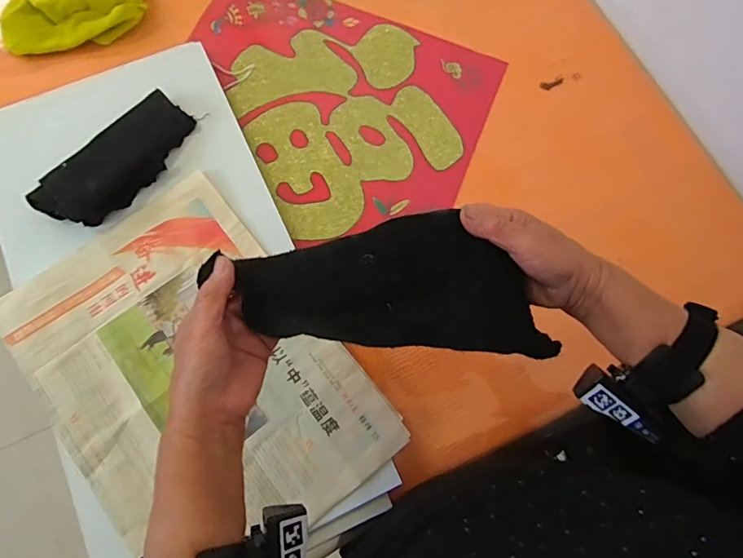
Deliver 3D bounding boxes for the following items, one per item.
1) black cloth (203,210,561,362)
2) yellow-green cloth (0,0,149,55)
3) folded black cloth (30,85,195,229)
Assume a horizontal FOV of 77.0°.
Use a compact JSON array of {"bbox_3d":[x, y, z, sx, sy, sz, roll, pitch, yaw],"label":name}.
[{"bbox_3d":[0.018,0.004,0.348,0.230,0.037,0.095,3,71,-5],"label":"black cloth"},{"bbox_3d":[-0.400,-0.362,0.614,0.192,0.044,0.105,-21,76,-7],"label":"yellow-green cloth"},{"bbox_3d":[-0.293,-0.136,0.536,0.078,0.049,0.200,43,77,10],"label":"folded black cloth"}]

